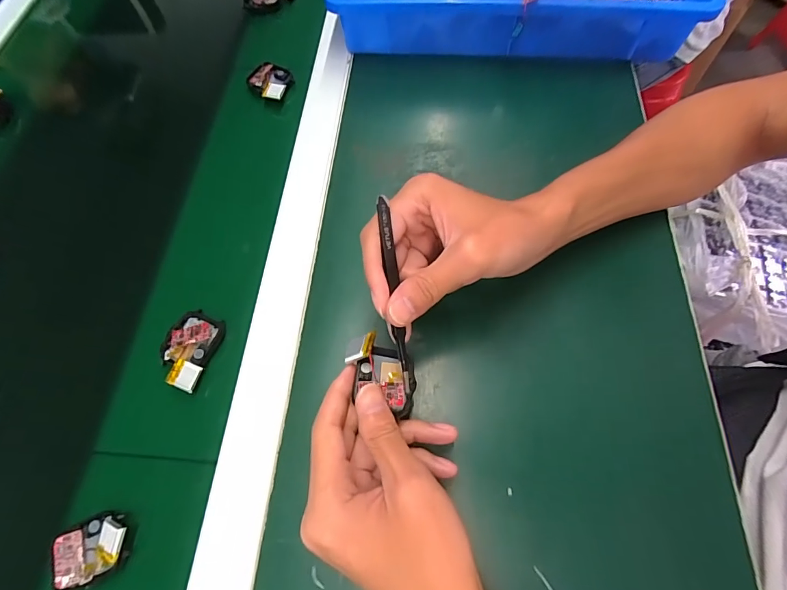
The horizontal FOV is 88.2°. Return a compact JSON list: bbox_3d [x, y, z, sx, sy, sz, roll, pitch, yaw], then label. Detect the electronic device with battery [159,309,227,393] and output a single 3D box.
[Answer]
[{"bbox_3d":[-0.158,0.040,0.310,0.039,0.010,0.059,11,58,5],"label":"electronic device with battery"}]

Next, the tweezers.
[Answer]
[{"bbox_3d":[-0.001,-0.001,0.245,0.008,0.006,0.117,-7,87,-1],"label":"tweezers"}]

